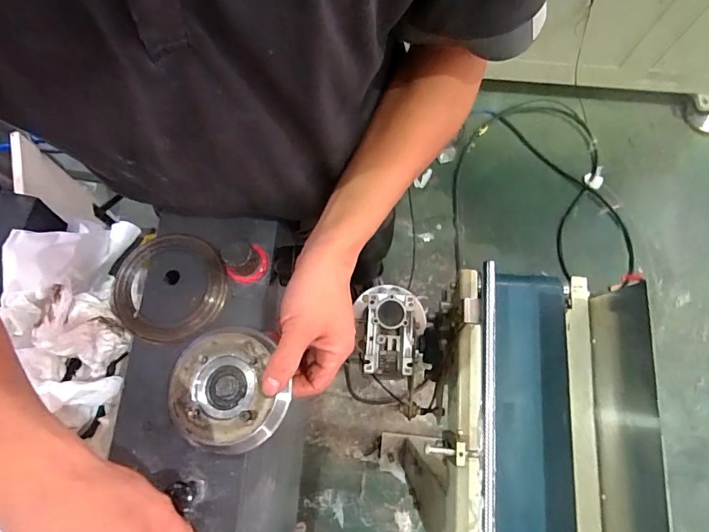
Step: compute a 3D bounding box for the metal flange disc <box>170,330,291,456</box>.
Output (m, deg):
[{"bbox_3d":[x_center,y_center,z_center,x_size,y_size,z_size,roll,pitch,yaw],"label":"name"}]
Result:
[{"bbox_3d":[-0.105,0.102,0.352,0.088,0.016,0.096,0,74,1],"label":"metal flange disc"}]

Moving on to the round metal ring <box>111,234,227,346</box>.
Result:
[{"bbox_3d":[-0.168,0.020,0.391,0.099,0.010,0.100,0,74,1],"label":"round metal ring"}]

